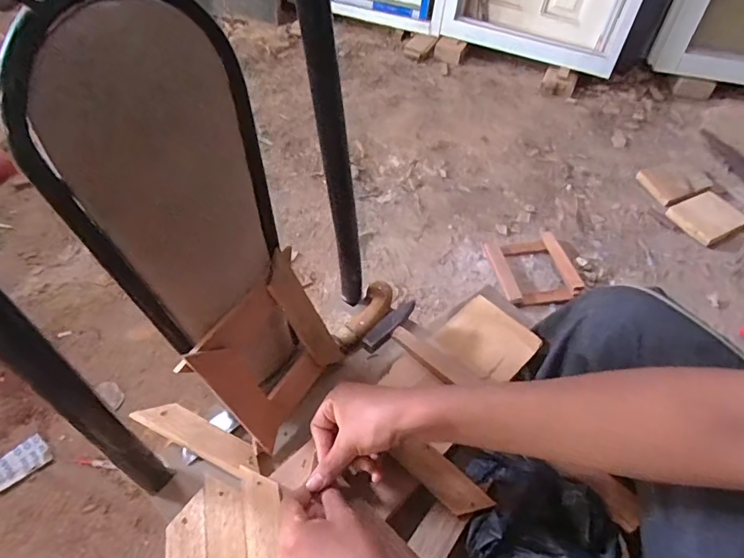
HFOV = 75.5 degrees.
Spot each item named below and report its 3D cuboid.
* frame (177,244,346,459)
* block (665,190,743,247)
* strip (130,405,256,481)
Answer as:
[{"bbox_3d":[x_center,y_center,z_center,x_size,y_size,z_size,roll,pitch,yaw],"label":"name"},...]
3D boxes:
[{"bbox_3d":[-0.113,0.083,0.547,0.023,0.159,0.152,8,47,45],"label":"frame"},{"bbox_3d":[1.051,-0.193,1.499,0.222,0.033,0.160,-21,54,-21],"label":"block"},{"bbox_3d":[-0.196,0.180,0.549,0.150,0.012,0.040,29,55,7],"label":"strip"}]

